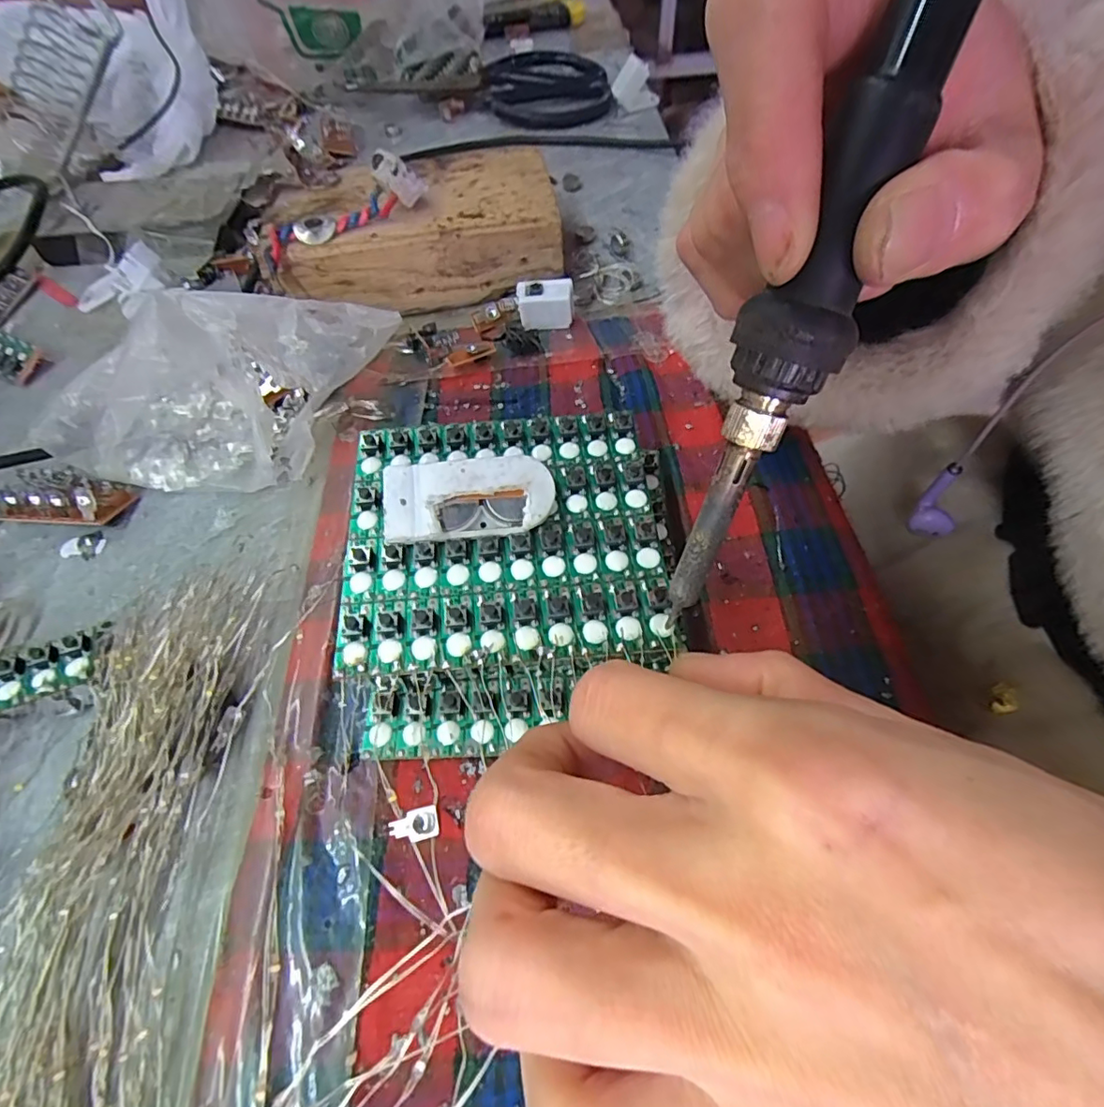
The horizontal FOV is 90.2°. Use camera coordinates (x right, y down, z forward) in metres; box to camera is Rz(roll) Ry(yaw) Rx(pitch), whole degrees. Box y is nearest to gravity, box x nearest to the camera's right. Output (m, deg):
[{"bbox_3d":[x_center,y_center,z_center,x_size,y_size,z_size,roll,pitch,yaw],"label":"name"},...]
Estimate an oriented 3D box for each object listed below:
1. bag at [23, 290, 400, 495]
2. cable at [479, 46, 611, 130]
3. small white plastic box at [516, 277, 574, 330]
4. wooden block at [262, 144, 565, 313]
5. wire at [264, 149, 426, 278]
[{"bbox_3d":[-0.138,-0.064,0.220,0.154,0.060,0.061,-19,57,7],"label":"bag"},{"bbox_3d":[-0.003,-0.362,0.429,0.094,0.023,0.109,-1,57,2],"label":"cable"},{"bbox_3d":[-0.003,-0.120,0.266,0.026,0.020,0.012,-2,57,2],"label":"small white plastic box"},{"bbox_3d":[-0.070,-0.168,0.289,0.141,0.039,0.081,-11,58,-4],"label":"wooden block"},{"bbox_3d":[-0.101,-0.162,0.258,0.079,0.019,0.031,-29,60,-1],"label":"wire"}]

